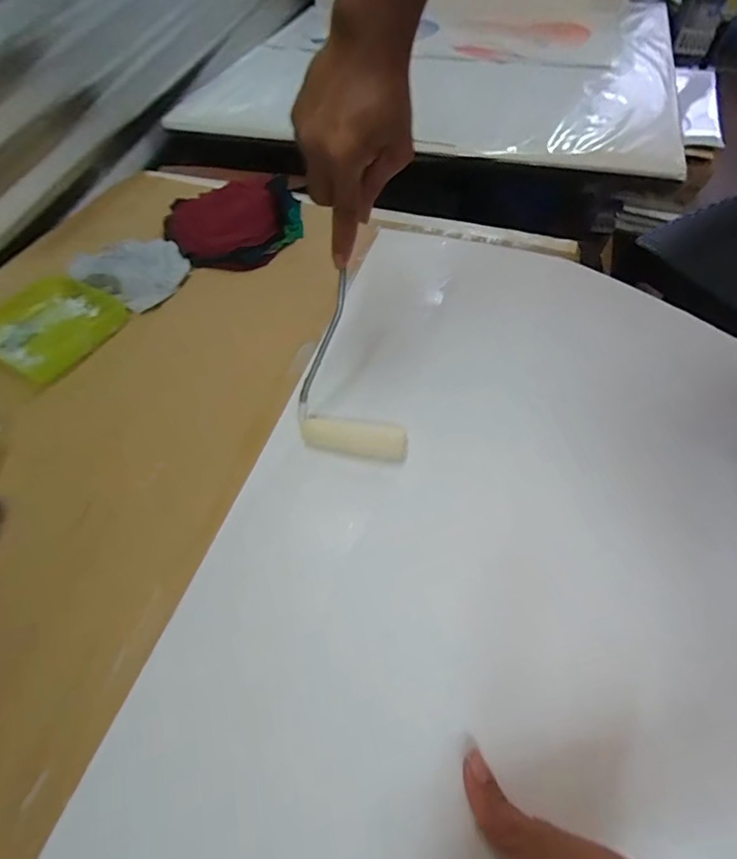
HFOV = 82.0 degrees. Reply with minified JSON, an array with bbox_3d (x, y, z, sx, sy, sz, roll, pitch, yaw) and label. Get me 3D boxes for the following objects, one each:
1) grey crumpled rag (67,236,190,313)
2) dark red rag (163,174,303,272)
[{"bbox_3d":[-0.306,-0.216,0.555,0.139,0.019,0.113,23,61,17],"label":"grey crumpled rag"},{"bbox_3d":[-0.194,-0.305,0.602,0.179,0.033,0.196,-37,63,-19],"label":"dark red rag"}]

